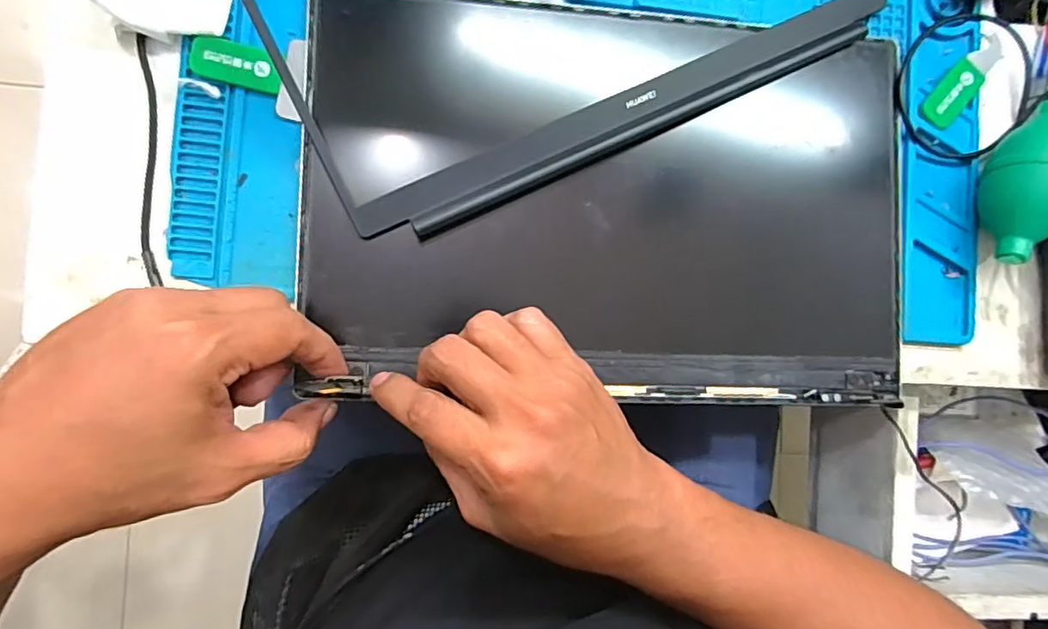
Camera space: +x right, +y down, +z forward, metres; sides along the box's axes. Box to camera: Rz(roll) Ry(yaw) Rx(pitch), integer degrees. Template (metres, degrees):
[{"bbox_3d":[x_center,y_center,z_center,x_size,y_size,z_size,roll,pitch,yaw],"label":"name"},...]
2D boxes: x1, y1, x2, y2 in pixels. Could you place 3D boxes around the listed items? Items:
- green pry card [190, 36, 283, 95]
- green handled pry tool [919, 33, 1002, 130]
[{"bbox_3d":[-0.154,-0.135,0.296,0.045,0.004,0.021,11,98,-11],"label":"green pry card"},{"bbox_3d":[0.284,-0.151,0.350,0.022,0.006,0.076,43,83,-4],"label":"green handled pry tool"}]

